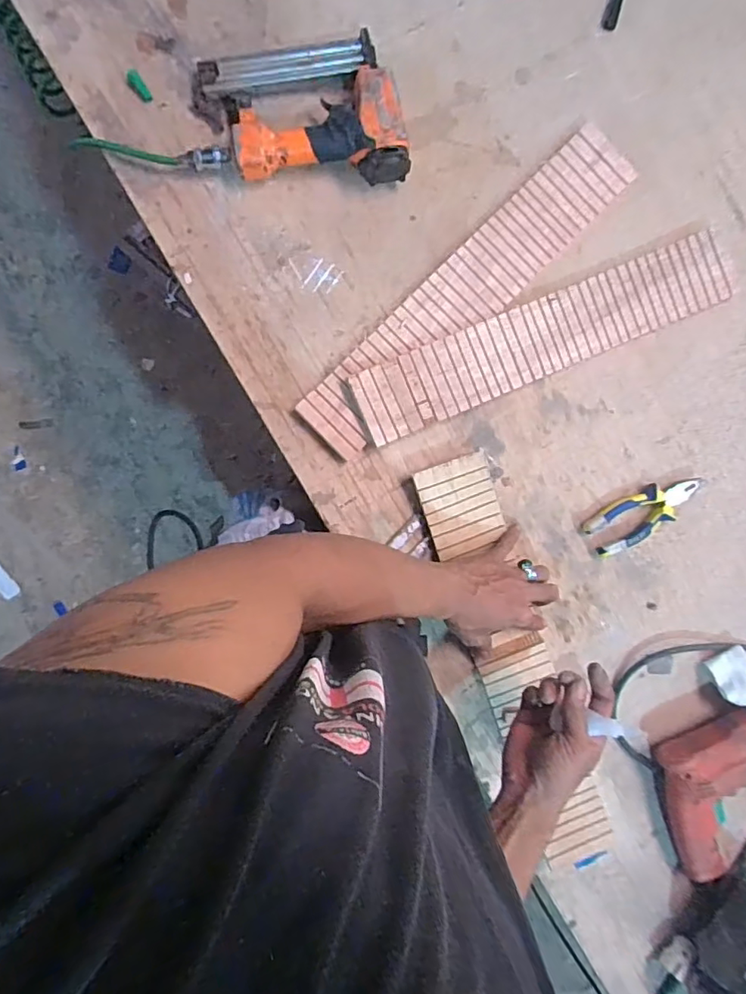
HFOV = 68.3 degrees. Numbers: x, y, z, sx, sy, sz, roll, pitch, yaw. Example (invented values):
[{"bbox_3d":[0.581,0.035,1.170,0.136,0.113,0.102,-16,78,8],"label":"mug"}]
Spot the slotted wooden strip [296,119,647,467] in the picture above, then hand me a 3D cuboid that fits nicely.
[{"bbox_3d":[0.116,-0.251,0.675,0.505,0.027,0.094,-45,95,-3],"label":"slotted wooden strip"}]

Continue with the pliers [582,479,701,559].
[{"bbox_3d":[0.345,0.021,0.697,0.157,0.020,0.059,-27,94,-5],"label":"pliers"}]

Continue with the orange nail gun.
[{"bbox_3d":[-0.086,-0.453,0.635,0.255,0.059,0.168,0,89,-6],"label":"orange nail gun"}]

